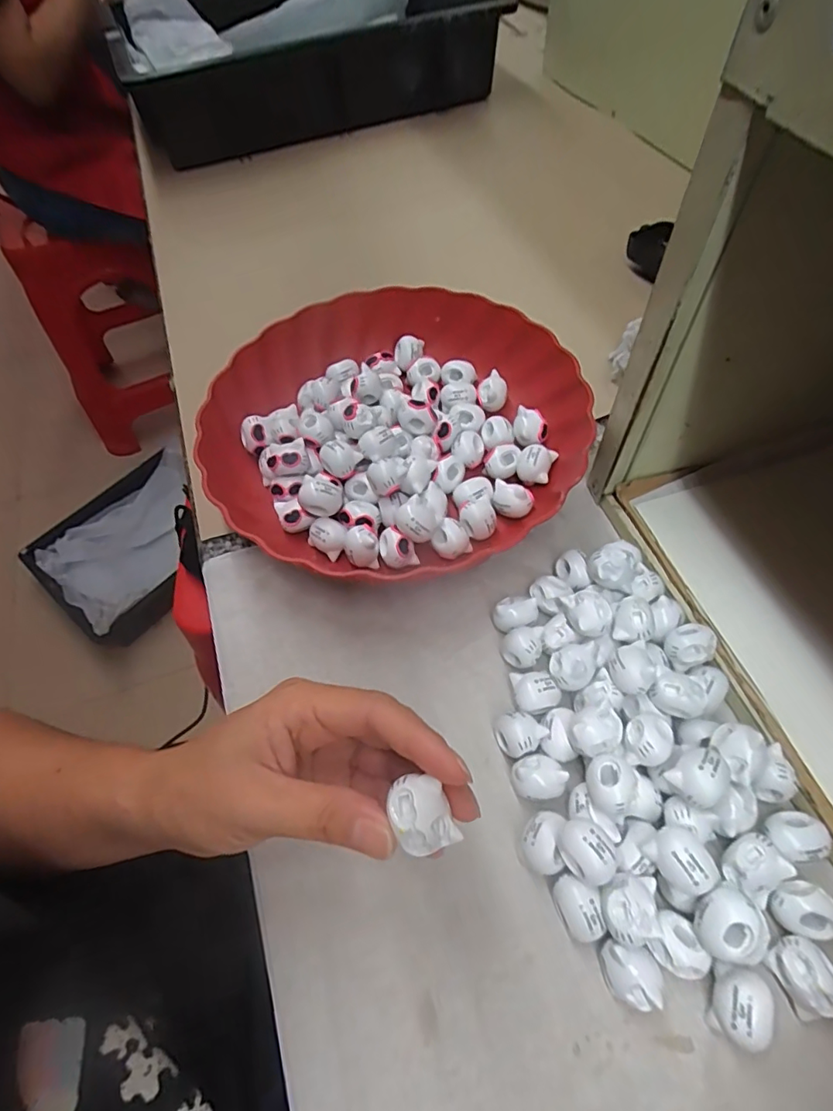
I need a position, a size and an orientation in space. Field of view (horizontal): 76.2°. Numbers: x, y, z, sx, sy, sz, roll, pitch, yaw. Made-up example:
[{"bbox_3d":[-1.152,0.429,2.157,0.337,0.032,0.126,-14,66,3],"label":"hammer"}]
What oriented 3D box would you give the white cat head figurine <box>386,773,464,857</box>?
[{"bbox_3d":[0.001,0.090,0.182,0.019,0.012,0.023,-21,60,-15],"label":"white cat head figurine"}]

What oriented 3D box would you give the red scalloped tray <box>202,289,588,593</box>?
[{"bbox_3d":[-0.017,-0.081,0.358,0.238,0.066,0.229,-13,59,-11],"label":"red scalloped tray"}]

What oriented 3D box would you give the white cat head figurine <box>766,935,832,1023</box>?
[{"bbox_3d":[0.157,0.168,0.212,0.019,0.015,0.025,-24,61,-16],"label":"white cat head figurine"}]

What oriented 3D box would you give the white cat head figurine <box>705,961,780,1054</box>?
[{"bbox_3d":[0.128,0.178,0.210,0.019,0.017,0.025,14,58,7],"label":"white cat head figurine"}]

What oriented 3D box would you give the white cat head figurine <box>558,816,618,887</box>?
[{"bbox_3d":[0.072,0.126,0.227,0.018,0.020,0.025,-24,61,-16],"label":"white cat head figurine"}]

